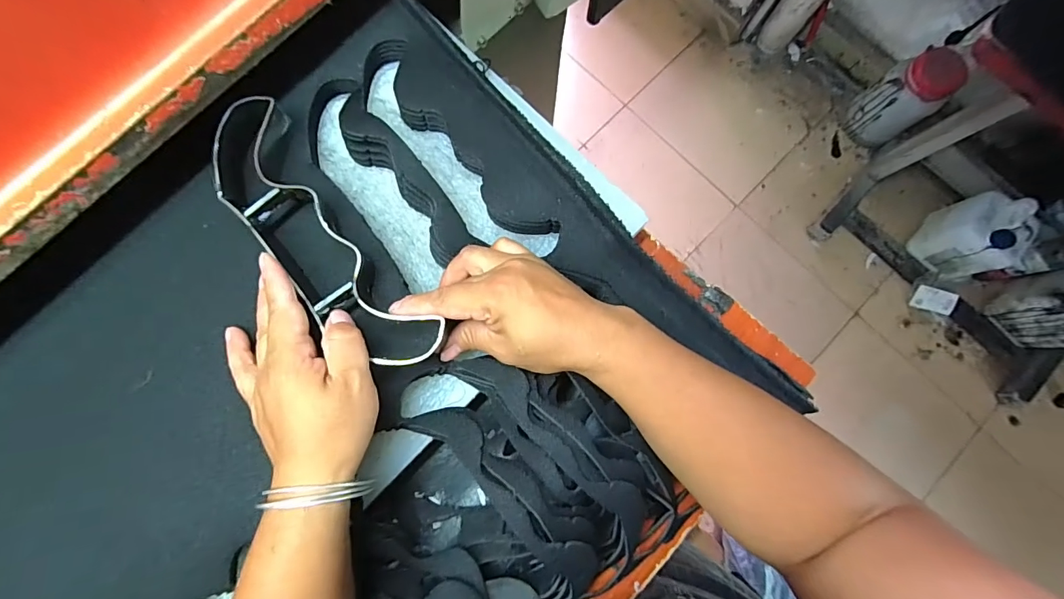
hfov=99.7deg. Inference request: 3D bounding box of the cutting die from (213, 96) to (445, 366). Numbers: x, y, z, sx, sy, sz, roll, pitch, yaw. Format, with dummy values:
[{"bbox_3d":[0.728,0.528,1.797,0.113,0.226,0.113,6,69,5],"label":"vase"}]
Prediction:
[{"bbox_3d":[-0.149,-0.041,0.319,0.066,0.031,0.223,-39,84,-6],"label":"cutting die"}]

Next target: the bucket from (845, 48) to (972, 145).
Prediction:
[{"bbox_3d":[1.123,-0.601,1.388,0.137,0.318,0.174,-43,85,-7],"label":"bucket"}]

